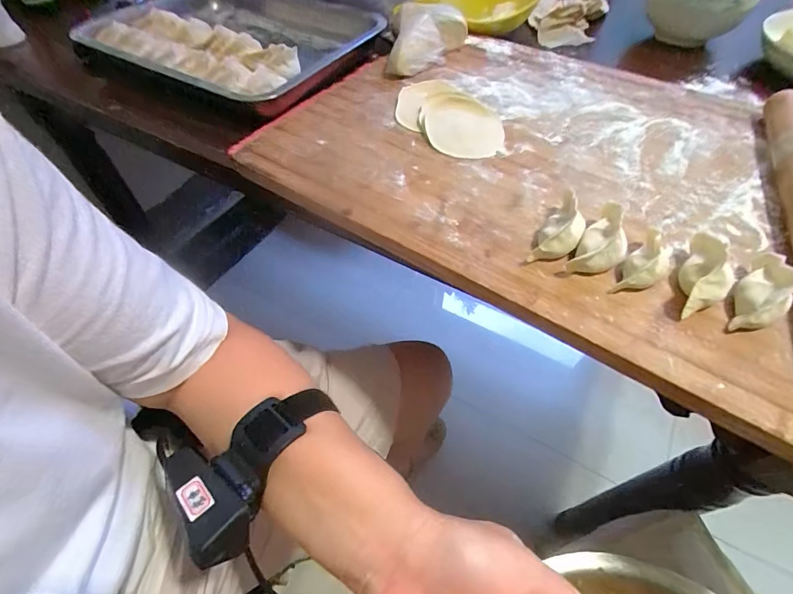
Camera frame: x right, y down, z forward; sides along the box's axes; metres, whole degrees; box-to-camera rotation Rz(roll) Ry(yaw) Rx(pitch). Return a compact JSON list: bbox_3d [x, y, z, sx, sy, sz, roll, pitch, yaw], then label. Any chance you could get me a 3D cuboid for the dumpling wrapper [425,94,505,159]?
[{"bbox_3d":[0.070,-0.176,0.411,0.078,0.005,0.102,1,58,-2],"label":"dumpling wrapper"}]

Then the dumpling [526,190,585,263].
[{"bbox_3d":[0.122,-0.049,0.293,0.028,0.030,0.052,23,58,17],"label":"dumpling"}]

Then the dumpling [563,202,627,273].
[{"bbox_3d":[0.151,-0.041,0.287,0.030,0.031,0.052,28,59,19],"label":"dumpling"}]

